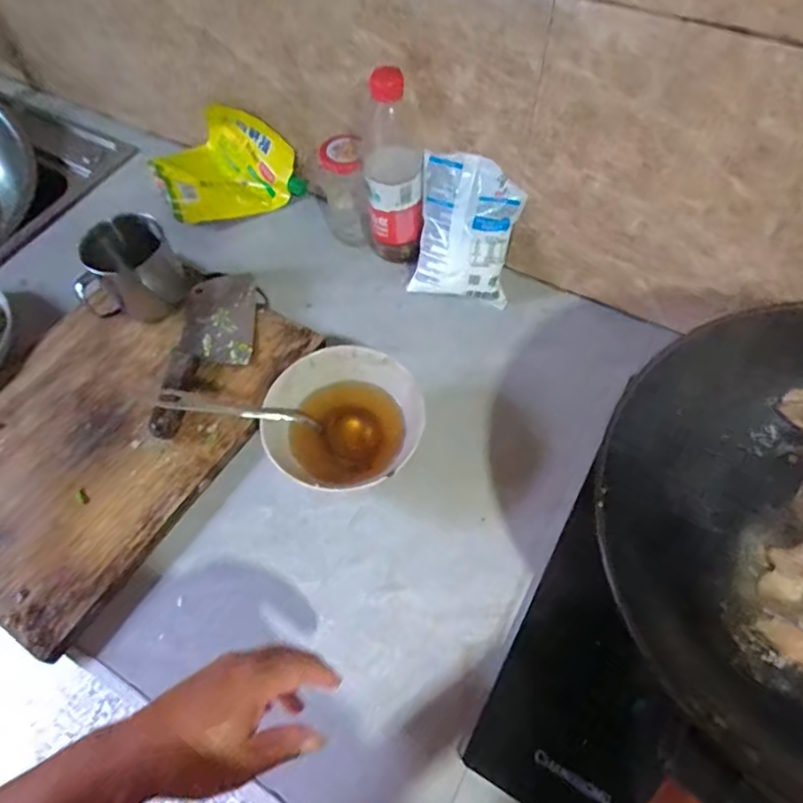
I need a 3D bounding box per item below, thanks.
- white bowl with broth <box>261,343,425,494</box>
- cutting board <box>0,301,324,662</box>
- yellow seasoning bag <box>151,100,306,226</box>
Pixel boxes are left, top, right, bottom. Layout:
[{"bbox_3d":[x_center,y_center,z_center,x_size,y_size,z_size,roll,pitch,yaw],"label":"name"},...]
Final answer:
[{"bbox_3d":[-0.056,0.021,0.546,0.142,0.075,0.124,-17,61,-7],"label":"white bowl with broth"},{"bbox_3d":[-0.306,0.018,0.588,0.281,0.029,0.396,33,69,19],"label":"cutting board"},{"bbox_3d":[-0.231,-0.306,0.734,0.168,0.105,0.099,-22,61,-10],"label":"yellow seasoning bag"}]

